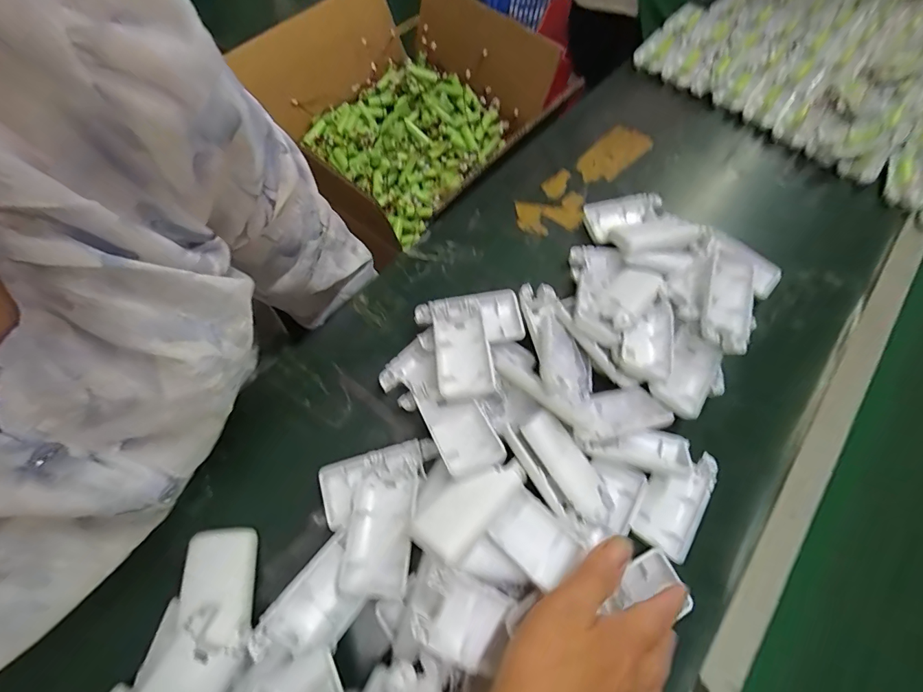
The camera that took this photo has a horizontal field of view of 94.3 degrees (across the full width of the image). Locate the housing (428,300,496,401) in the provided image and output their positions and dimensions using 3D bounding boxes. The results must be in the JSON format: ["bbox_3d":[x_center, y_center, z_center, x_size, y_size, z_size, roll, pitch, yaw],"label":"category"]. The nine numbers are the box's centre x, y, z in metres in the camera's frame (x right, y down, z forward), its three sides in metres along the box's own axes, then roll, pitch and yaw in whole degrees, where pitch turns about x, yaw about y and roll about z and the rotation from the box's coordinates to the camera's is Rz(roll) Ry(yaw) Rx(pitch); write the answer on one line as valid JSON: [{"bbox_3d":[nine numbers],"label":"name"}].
[{"bbox_3d":[0.000,0.000,0.372,0.046,0.012,0.096,-11,57,0],"label":"housing"}]

